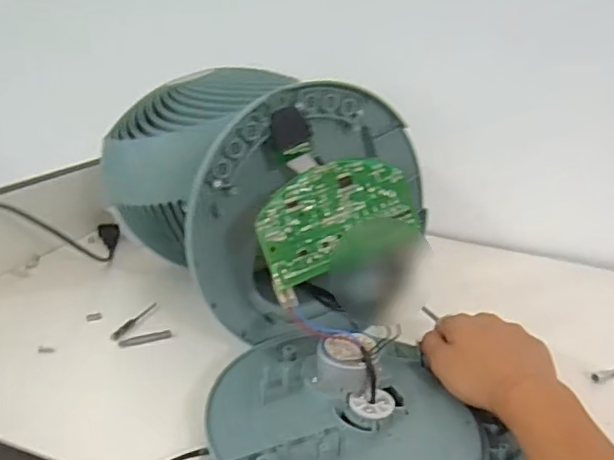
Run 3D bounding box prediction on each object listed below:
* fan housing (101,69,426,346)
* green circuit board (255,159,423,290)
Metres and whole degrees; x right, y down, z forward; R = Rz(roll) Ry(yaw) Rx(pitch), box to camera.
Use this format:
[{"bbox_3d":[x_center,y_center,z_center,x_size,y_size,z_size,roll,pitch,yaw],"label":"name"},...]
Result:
[{"bbox_3d":[-0.046,-0.044,0.607,0.242,0.213,0.248,-12,27,-36],"label":"fan housing"},{"bbox_3d":[0.027,-0.012,0.483,0.140,0.082,0.009,-18,3,-25],"label":"green circuit board"}]

